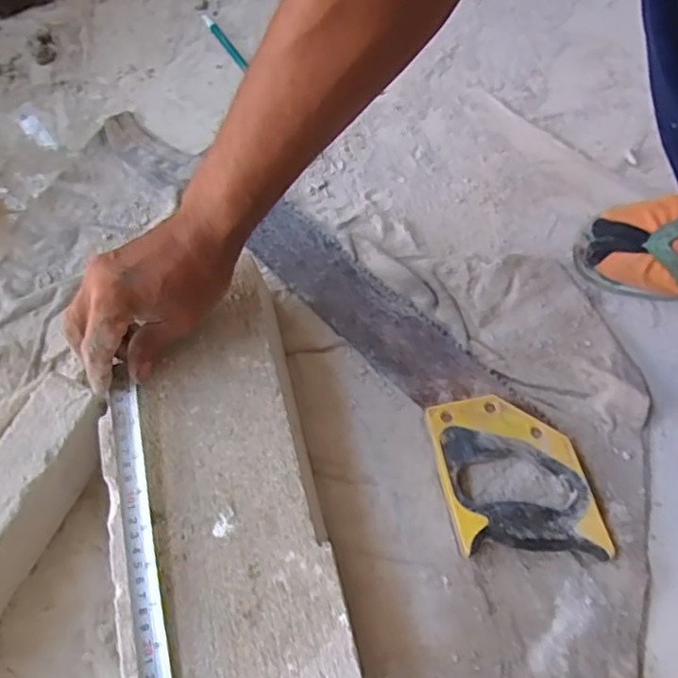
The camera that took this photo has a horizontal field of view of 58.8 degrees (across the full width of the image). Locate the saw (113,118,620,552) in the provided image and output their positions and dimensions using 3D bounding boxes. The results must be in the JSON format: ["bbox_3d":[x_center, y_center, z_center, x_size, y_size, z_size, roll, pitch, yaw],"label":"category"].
[{"bbox_3d":[-0.010,-0.046,0.564,0.117,0.028,0.607,-37,71,-12],"label":"saw"}]

